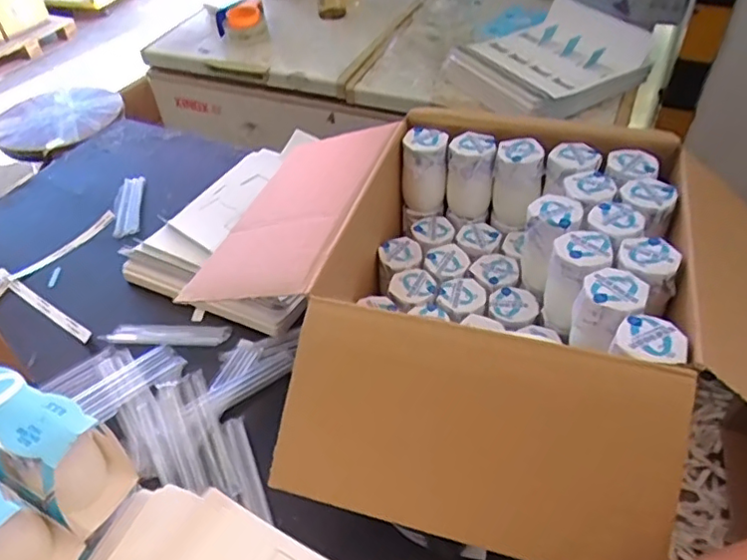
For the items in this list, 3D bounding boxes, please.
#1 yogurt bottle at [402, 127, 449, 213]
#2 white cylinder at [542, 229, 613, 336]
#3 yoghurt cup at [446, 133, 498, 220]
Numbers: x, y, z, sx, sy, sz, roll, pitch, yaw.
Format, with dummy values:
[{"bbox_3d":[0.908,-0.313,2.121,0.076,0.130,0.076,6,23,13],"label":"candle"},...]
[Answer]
[{"bbox_3d":[0.064,-0.137,0.743,0.054,0.102,0.050,-2,45,2],"label":"yogurt bottle"},{"bbox_3d":[0.200,0.005,0.588,0.055,0.098,0.066,17,48,20],"label":"white cylinder"},{"bbox_3d":[0.119,-0.128,0.729,0.055,0.098,0.048,2,45,6],"label":"yoghurt cup"}]

